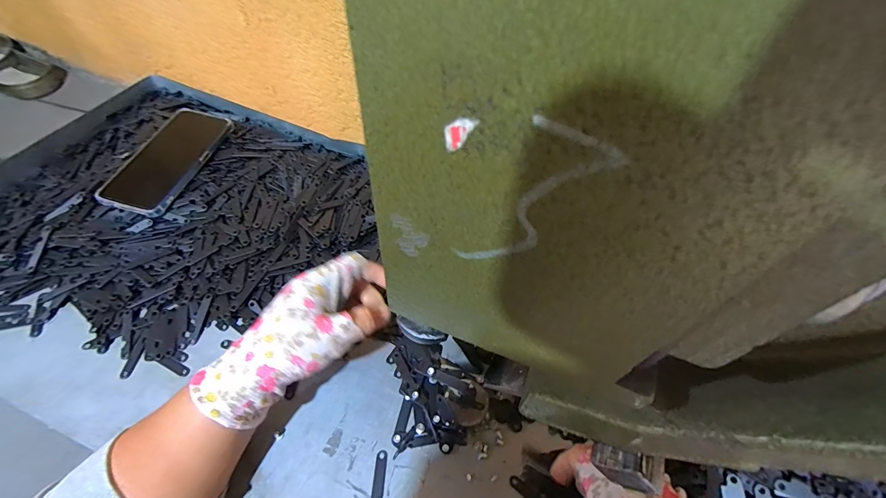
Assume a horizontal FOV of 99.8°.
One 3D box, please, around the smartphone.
[{"bbox_3d":[-0.337,-0.115,0.458,0.088,0.014,0.162,17,60,5],"label":"smartphone"}]

